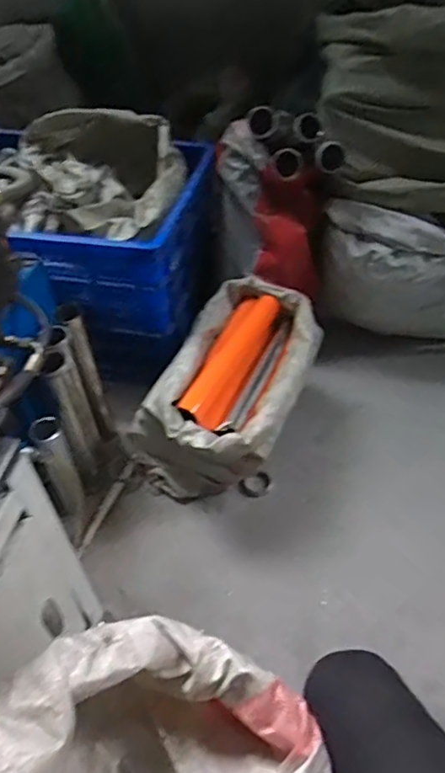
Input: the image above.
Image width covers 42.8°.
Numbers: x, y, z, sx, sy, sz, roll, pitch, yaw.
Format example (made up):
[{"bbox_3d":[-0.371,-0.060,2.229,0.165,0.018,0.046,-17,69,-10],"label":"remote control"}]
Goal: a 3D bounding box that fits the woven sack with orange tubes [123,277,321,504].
[{"bbox_3d":[0.021,0.016,1.219,0.293,0.247,0.449,22,52,20],"label":"woven sack with orange tubes"}]

